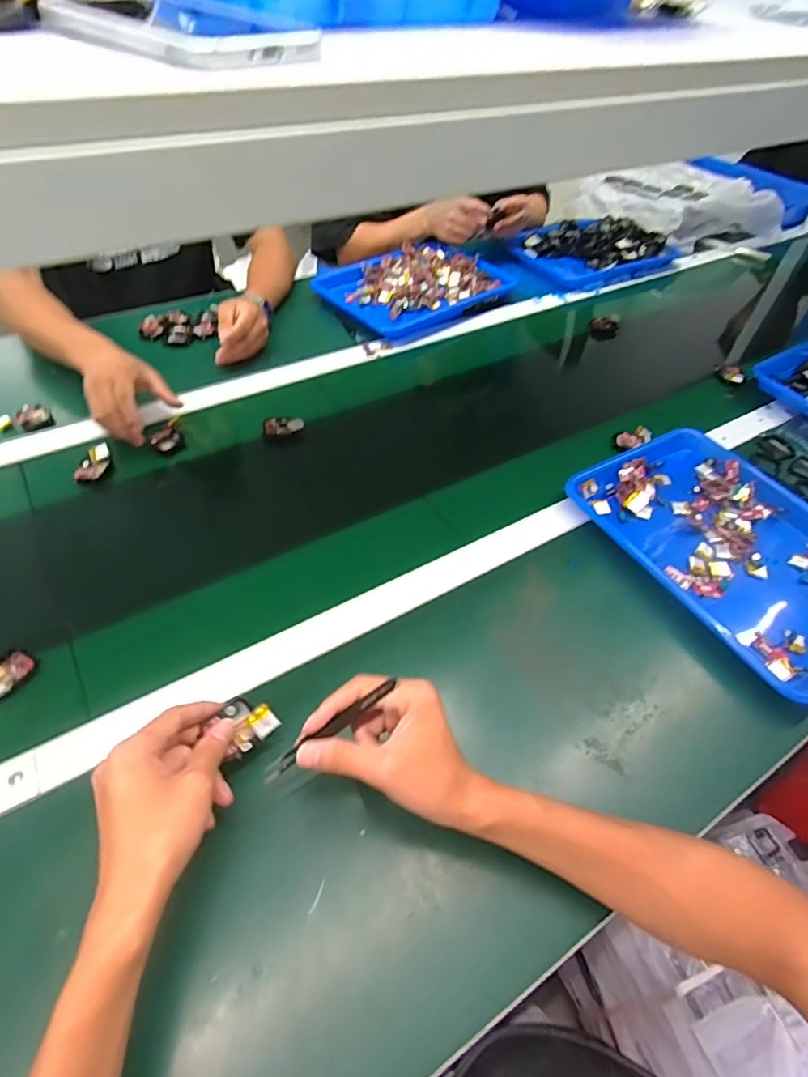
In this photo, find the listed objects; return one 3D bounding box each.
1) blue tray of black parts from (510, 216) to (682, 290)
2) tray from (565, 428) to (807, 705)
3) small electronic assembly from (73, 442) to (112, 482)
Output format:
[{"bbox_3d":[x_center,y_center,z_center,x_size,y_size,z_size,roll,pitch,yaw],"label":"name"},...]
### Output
[{"bbox_3d":[0.402,-0.621,1.142,0.322,0.045,0.233,-27,54,-23],"label":"blue tray of black parts"},{"bbox_3d":[0.377,0.004,0.615,0.234,0.031,0.331,-23,53,-21],"label":"tray"},{"bbox_3d":[-0.387,-0.095,0.664,0.032,0.018,0.055,12,49,9],"label":"small electronic assembly"}]

